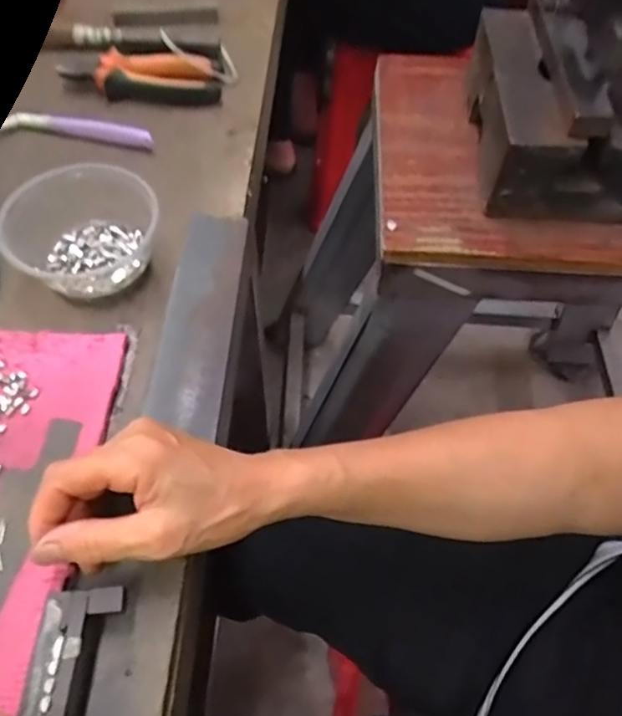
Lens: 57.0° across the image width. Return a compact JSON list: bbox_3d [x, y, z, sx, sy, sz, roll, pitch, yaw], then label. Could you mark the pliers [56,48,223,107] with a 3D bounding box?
[{"bbox_3d":[-0.162,-0.271,0.547,0.148,0.024,0.064,3,58,-2],"label":"pliers"}]

